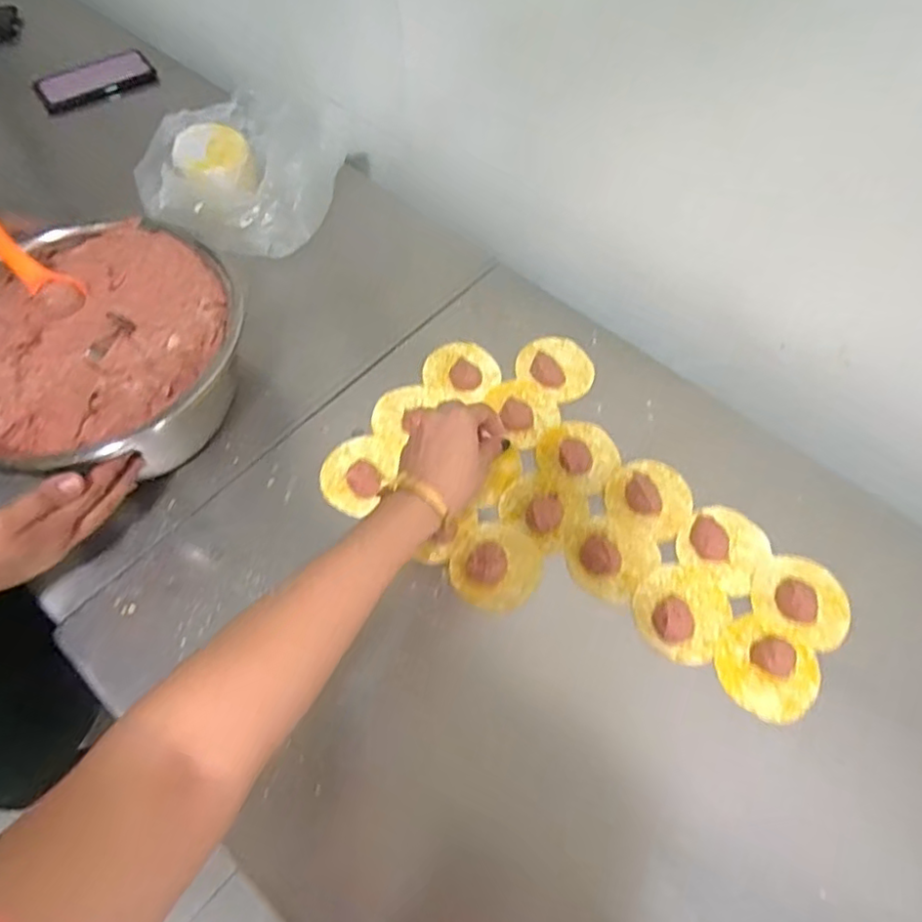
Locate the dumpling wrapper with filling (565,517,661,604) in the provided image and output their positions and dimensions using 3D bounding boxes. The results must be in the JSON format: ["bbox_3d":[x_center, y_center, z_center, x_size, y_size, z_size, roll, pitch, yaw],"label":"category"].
[{"bbox_3d":[0.136,0.086,0.575,0.078,0.017,0.071,0,60,0],"label":"dumpling wrapper with filling"}]

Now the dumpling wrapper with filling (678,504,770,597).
[{"bbox_3d":[0.247,0.078,0.589,0.076,0.013,0.076,33,65,17],"label":"dumpling wrapper with filling"}]

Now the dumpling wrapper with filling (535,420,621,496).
[{"bbox_3d":[0.119,-0.013,0.630,0.080,0.028,0.079,0,60,0],"label":"dumpling wrapper with filling"}]

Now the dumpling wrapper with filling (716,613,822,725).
[{"bbox_3d":[0.259,0.174,0.528,0.081,0.023,0.074,0,60,0],"label":"dumpling wrapper with filling"}]

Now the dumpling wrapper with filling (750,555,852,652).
[{"bbox_3d":[0.307,0.122,0.563,0.083,0.014,0.084,0,60,0],"label":"dumpling wrapper with filling"}]

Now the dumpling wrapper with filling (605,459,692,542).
[{"bbox_3d":[0.184,0.033,0.607,0.080,0.016,0.082,0,60,0],"label":"dumpling wrapper with filling"}]

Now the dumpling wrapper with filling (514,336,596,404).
[{"bbox_3d":[0.106,-0.106,0.686,0.082,0.015,0.072,35,65,18],"label":"dumpling wrapper with filling"}]

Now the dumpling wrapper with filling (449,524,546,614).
[{"bbox_3d":[0.033,0.095,0.577,0.080,0.021,0.079,0,60,0],"label":"dumpling wrapper with filling"}]

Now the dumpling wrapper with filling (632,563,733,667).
[{"bbox_3d":[0.198,0.126,0.553,0.078,0.031,0.088,30,64,16],"label":"dumpling wrapper with filling"}]

